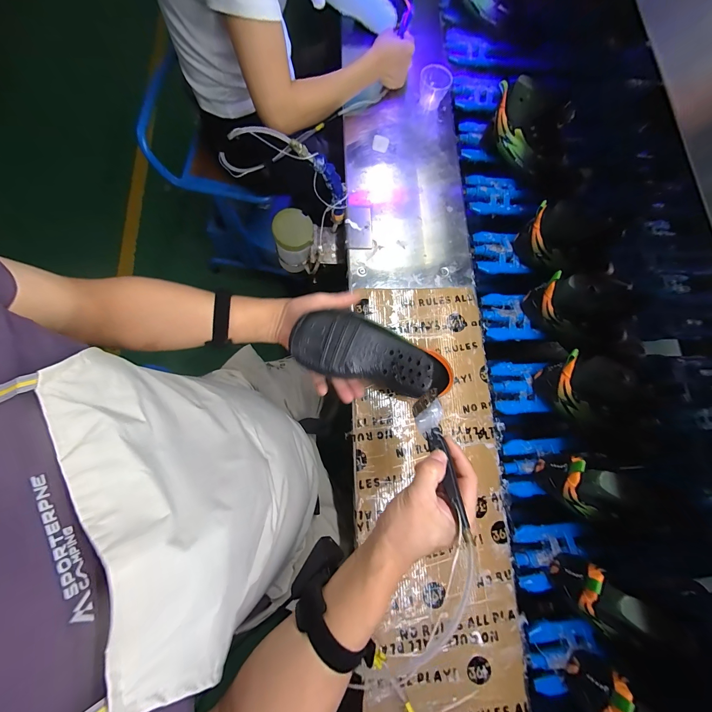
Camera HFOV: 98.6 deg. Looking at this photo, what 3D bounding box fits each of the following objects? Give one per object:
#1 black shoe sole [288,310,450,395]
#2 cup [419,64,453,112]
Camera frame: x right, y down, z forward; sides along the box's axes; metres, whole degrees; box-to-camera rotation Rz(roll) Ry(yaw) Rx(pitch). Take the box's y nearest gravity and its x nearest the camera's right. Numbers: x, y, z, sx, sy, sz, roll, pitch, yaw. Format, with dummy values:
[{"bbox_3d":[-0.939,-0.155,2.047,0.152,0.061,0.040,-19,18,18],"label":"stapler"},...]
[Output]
[{"bbox_3d":[0.031,0.000,0.462,0.250,0.040,0.084,18,77,-22],"label":"black shoe sole"},{"bbox_3d":[0.164,-0.565,0.649,0.063,0.057,0.057,16,78,3],"label":"cup"}]

